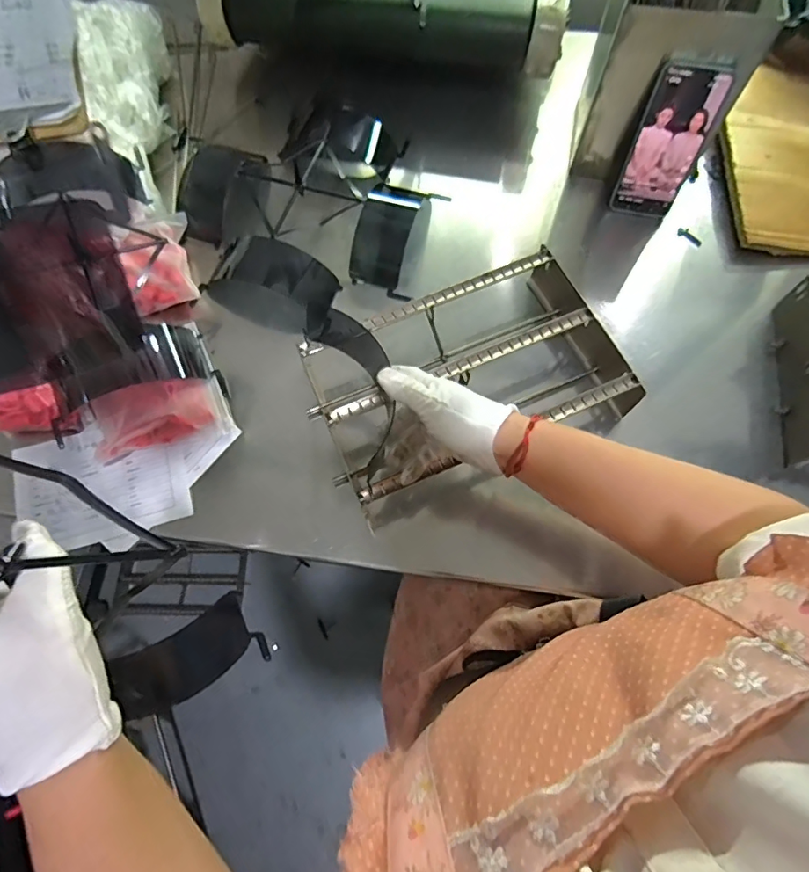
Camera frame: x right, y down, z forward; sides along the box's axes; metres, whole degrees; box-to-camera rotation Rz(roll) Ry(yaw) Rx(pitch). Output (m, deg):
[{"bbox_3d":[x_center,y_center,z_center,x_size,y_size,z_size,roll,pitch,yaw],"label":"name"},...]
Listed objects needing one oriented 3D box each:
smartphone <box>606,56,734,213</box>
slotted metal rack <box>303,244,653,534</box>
[{"bbox_3d":[0.309,-0.343,0.579,0.074,0.164,0.010,13,56,6],"label":"smartphone"},{"bbox_3d":[0.065,-0.072,0.535,0.326,0.083,0.207,-21,70,-7],"label":"slotted metal rack"}]

